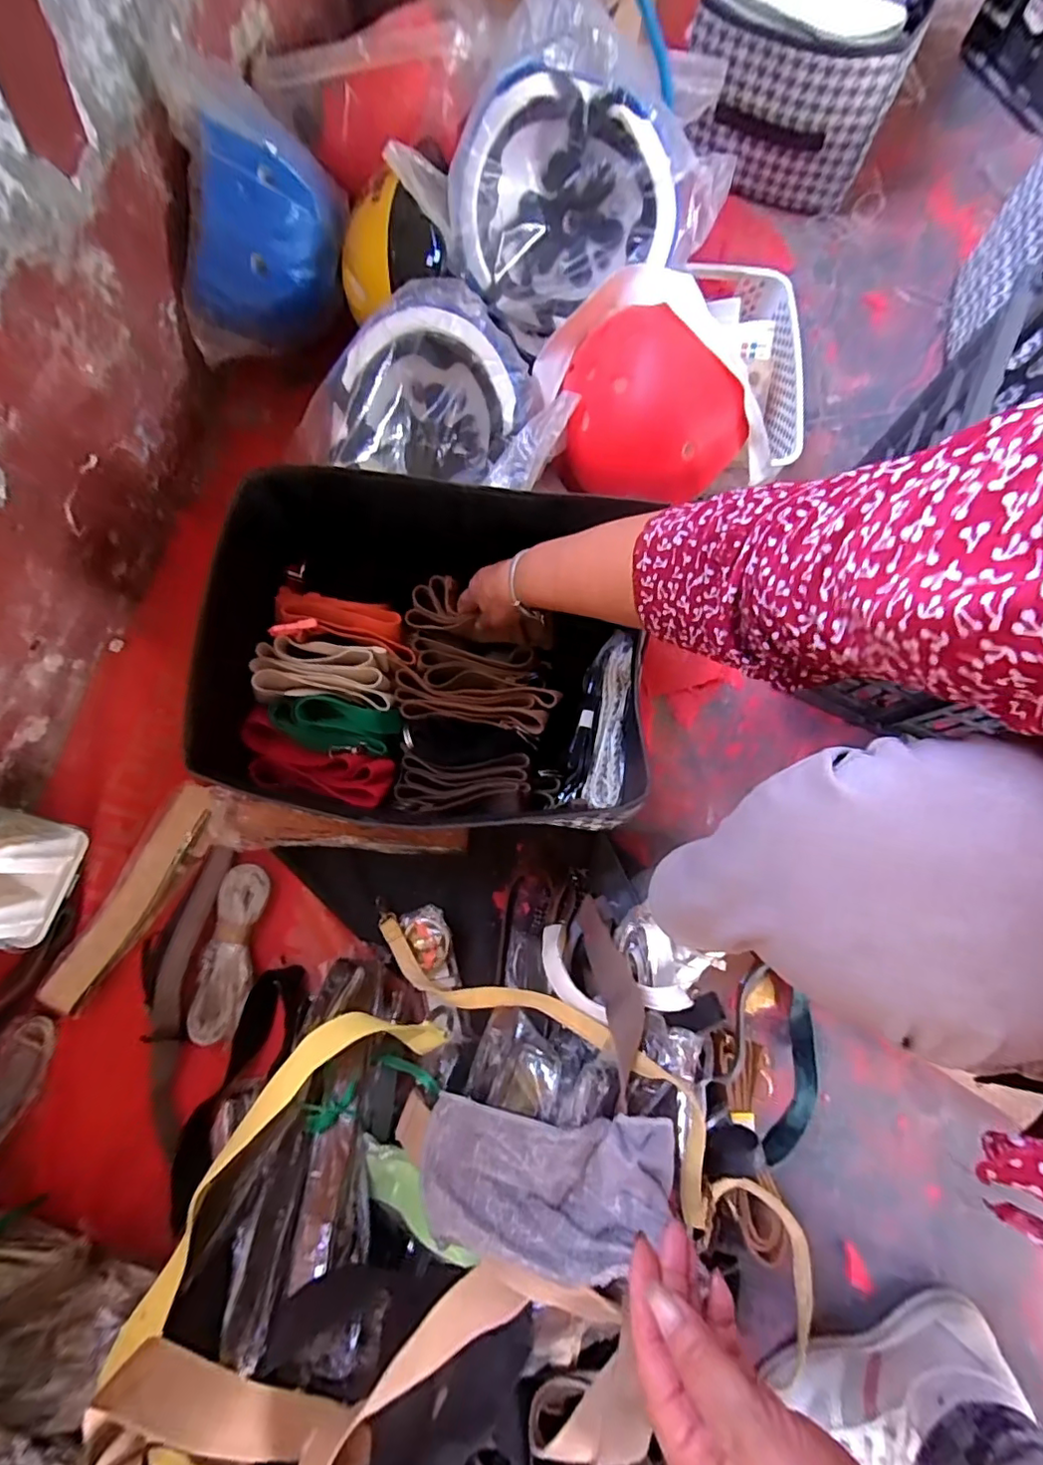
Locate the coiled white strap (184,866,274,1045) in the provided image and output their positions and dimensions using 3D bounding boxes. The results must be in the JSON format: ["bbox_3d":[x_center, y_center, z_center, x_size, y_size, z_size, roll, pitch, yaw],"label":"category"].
[{"bbox_3d":[-0.299,0.227,0.576,0.055,0.022,0.170,9,77,0],"label":"coiled white strap"}]

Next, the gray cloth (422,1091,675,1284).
[{"bbox_3d":[0.020,0.341,0.425,0.188,0.063,0.096,-1,77,-2],"label":"gray cloth"}]

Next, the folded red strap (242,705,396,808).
[{"bbox_3d":[-0.212,0.035,0.574,0.158,0.040,0.068,22,77,4],"label":"folded red strap"}]

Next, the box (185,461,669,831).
[{"bbox_3d":[-0.092,-0.075,0.568,0.433,0.156,0.301,7,77,0],"label":"box"}]

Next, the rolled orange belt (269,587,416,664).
[{"bbox_3d":[-0.193,-0.122,0.601,0.153,0.034,0.061,7,77,0],"label":"rolled orange belt"}]

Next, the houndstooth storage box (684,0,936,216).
[{"bbox_3d":[0.428,-1.050,0.808,0.280,0.197,0.467,19,77,3],"label":"houndstooth storage box"}]

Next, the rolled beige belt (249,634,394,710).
[{"bbox_3d":[-0.211,-0.065,0.591,0.148,0.043,0.070,4,77,-1],"label":"rolled beige belt"}]

